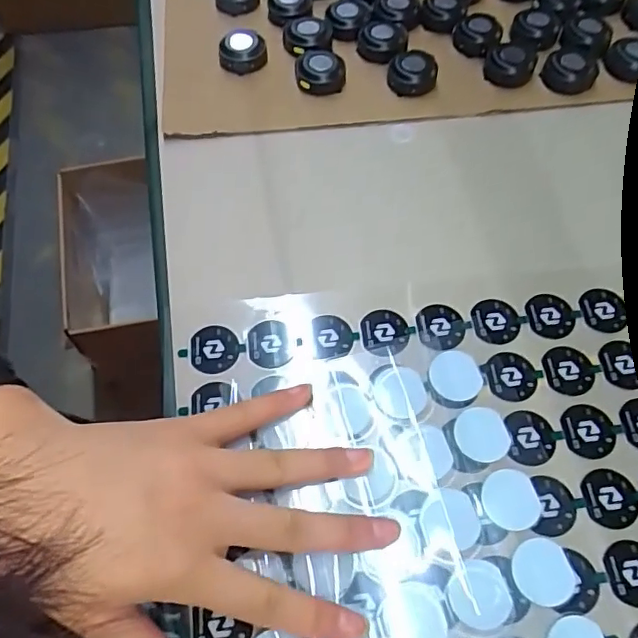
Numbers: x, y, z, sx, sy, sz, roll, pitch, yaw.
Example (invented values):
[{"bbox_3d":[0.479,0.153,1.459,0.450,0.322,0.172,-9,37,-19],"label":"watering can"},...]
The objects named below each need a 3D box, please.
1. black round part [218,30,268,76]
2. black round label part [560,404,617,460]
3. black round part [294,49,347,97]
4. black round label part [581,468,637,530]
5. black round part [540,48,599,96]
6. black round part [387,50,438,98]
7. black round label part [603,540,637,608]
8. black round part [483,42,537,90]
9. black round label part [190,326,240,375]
[{"bbox_3d":[-0.048,-0.168,0.357,0.029,0.015,0.029,0,63,0],"label":"black round part"},{"bbox_3d":[0.121,0.050,0.255,0.023,0.004,0.023,0,63,0],"label":"black round label part"},{"bbox_3d":[0.001,-0.151,0.345,0.030,0.012,0.027,4,63,2],"label":"black round part"},{"bbox_3d":[0.124,0.076,0.241,0.024,0.004,0.024,0,63,0],"label":"black round label part"},{"bbox_3d":[0.153,-0.151,0.344,0.032,0.011,0.028,-41,69,-17],"label":"black round part"},{"bbox_3d":[0.057,-0.150,0.346,0.029,0.014,0.028,0,63,0],"label":"black round part"},{"bbox_3d":[0.127,0.102,0.228,0.023,0.004,0.024,0,63,0],"label":"black round label part"},{"bbox_3d":[0.116,-0.155,0.347,0.029,0.013,0.029,0,63,0],"label":"black round part"},{"bbox_3d":[-0.050,0.014,0.271,0.022,0.004,0.024,-1,64,2],"label":"black round label part"}]

